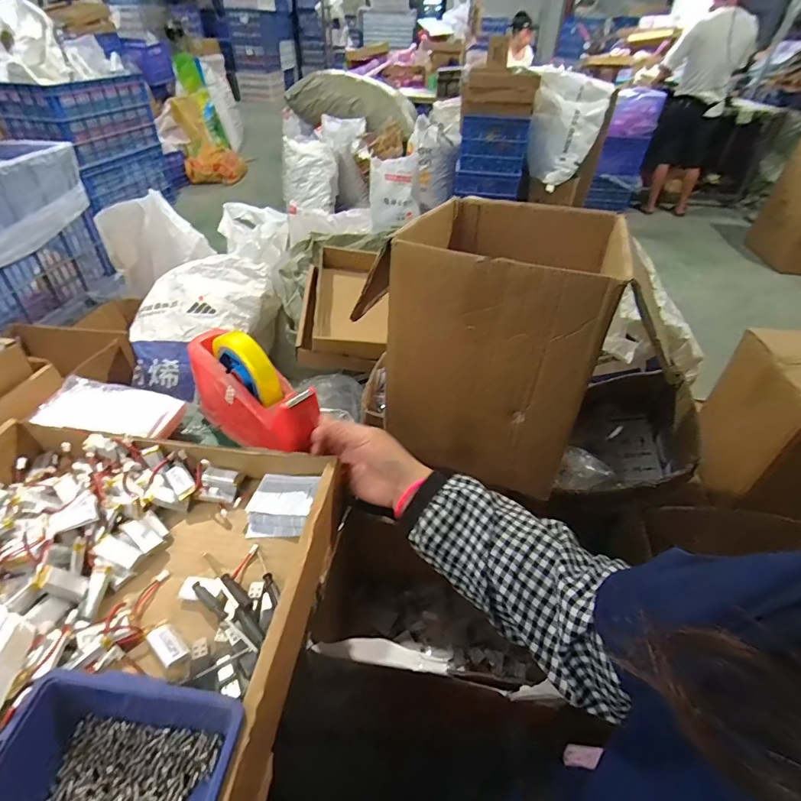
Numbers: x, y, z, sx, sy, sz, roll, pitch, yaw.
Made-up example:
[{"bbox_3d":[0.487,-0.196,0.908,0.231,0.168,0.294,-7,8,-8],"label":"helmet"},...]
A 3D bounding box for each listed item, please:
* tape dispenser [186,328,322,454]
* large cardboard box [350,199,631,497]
[{"bbox_3d":[-0.172,-0.010,0.502,0.072,0.122,0.191,-31,51,-33],"label":"tape dispenser"},{"bbox_3d":[0.157,-0.127,0.702,0.298,0.312,0.400,19,44,18],"label":"large cardboard box"}]

